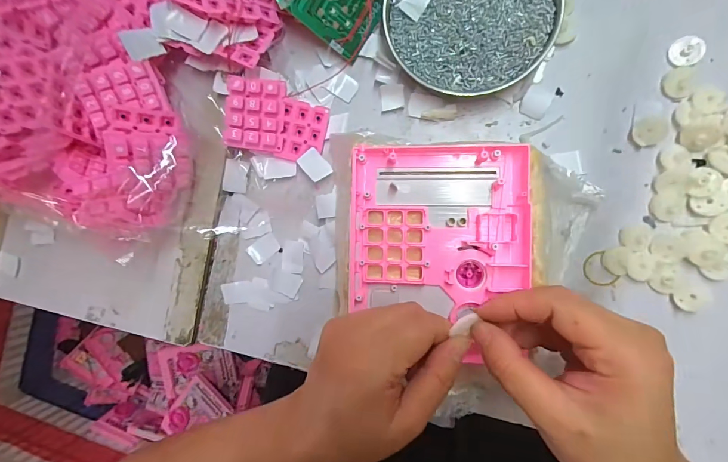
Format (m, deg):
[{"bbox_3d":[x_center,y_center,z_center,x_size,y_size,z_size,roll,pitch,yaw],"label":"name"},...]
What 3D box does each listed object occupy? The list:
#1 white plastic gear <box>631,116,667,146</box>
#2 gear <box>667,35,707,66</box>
[{"bbox_3d":[0.230,-0.080,0.281,0.026,0.004,0.022,-12,89,7],"label":"white plastic gear"},{"bbox_3d":[0.255,-0.141,0.277,0.021,0.010,0.021,0,91,7],"label":"gear"}]

